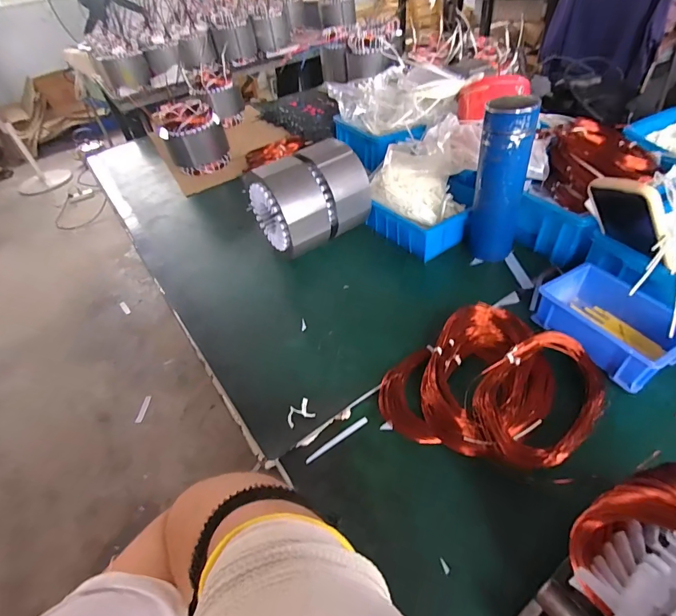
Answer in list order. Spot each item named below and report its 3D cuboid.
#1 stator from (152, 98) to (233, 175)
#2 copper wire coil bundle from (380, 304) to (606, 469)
[{"bbox_3d":[-0.357,-0.424,0.947,0.149,0.133,0.128,-21,45,-13],"label":"stator"},{"bbox_3d":[0.169,0.089,0.418,0.205,0.039,0.176,-31,48,-21],"label":"copper wire coil bundle"}]

